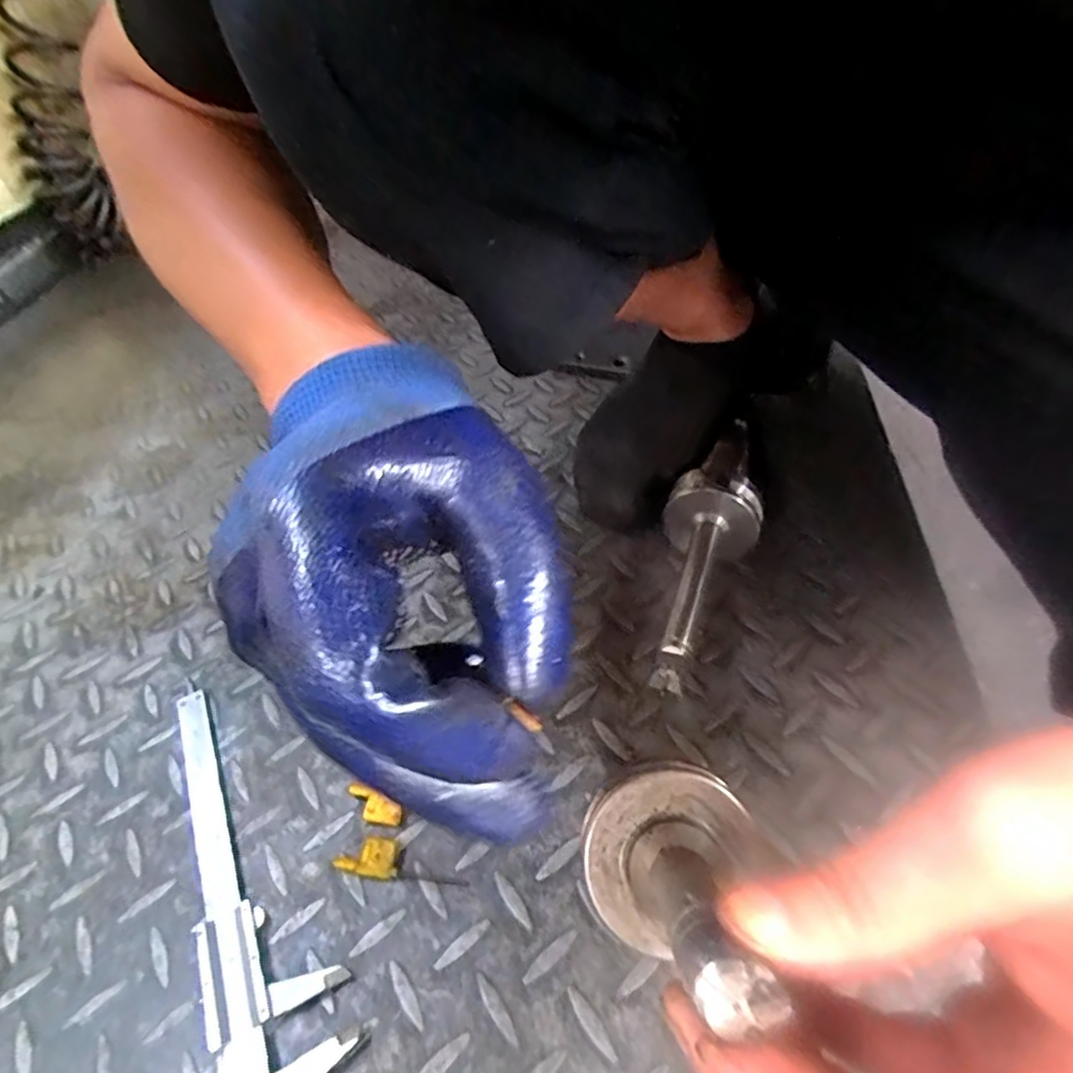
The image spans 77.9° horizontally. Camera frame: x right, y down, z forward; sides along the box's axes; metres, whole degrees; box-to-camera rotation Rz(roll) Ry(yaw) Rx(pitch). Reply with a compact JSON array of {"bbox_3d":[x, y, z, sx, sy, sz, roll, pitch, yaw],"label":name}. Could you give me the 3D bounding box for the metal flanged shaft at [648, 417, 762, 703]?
[{"bbox_3d":[0.114,0.002,0.437,0.057,0.054,0.236,10,48,16],"label":"metal flanged shaft"}]

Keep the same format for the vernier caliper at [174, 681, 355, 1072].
[{"bbox_3d":[-0.152,0.162,0.345,0.063,0.007,0.226,-20,47,-13],"label":"vernier caliper"}]

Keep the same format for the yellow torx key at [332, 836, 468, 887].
[{"bbox_3d":[-0.068,0.164,0.333,0.068,0.004,0.019,8,47,14],"label":"yellow torx key"}]

